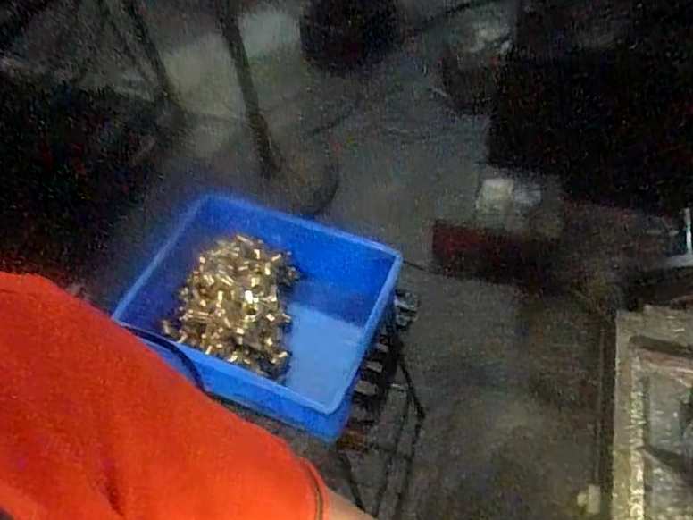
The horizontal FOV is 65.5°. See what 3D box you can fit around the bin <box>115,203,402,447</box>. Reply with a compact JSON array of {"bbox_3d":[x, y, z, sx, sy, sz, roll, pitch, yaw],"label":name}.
[{"bbox_3d":[-0.134,0.078,0.802,0.362,0.178,0.243,16,59,14],"label":"bin"}]

